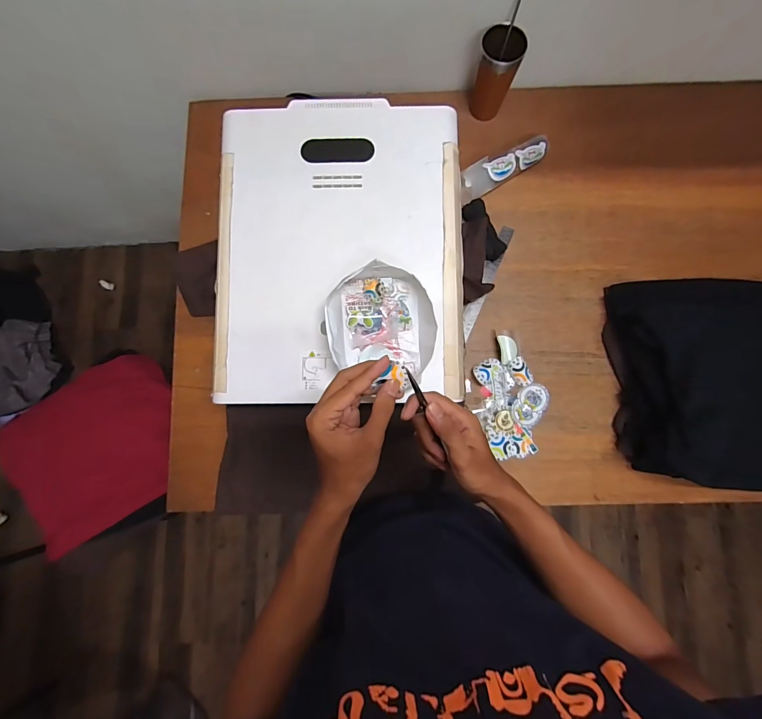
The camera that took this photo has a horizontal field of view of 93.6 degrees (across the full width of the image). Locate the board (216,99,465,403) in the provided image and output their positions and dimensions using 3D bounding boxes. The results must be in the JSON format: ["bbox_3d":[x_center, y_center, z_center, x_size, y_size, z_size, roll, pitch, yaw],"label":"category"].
[{"bbox_3d":[-0.066,-0.186,0.588,0.397,0.025,0.496,-1,85,3],"label":"board"}]

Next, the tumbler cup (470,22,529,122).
[{"bbox_3d":[0.229,-0.568,0.728,0.080,0.156,0.068,18,84,1],"label":"tumbler cup"}]

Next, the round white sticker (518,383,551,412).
[{"bbox_3d":[0.305,0.076,0.713,0.060,0.005,0.055,0,89,4],"label":"round white sticker"}]

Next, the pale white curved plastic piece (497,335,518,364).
[{"bbox_3d":[0.255,-0.021,0.720,0.036,0.017,0.057,-11,84,-1],"label":"pale white curved plastic piece"}]

